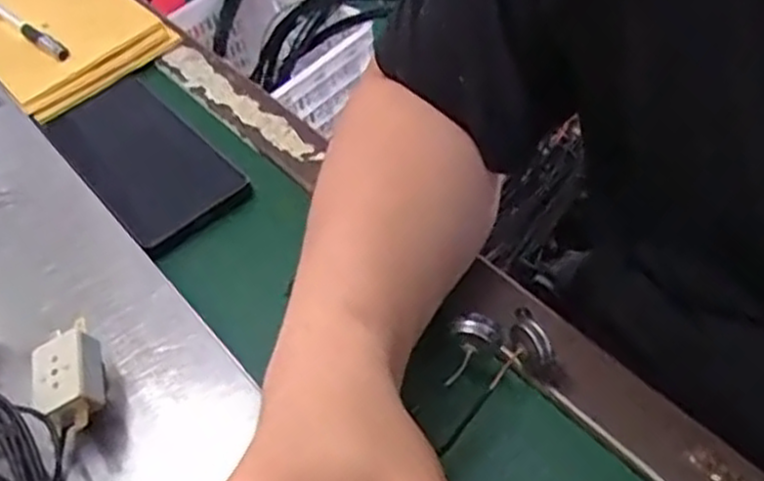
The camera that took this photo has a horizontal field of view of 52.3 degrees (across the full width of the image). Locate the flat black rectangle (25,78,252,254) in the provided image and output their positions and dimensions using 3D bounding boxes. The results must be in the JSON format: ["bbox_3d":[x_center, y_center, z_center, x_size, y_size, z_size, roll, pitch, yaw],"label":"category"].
[{"bbox_3d":[-0.163,-0.058,0.518,0.080,0.016,0.180,-33,48,-20],"label":"flat black rectangle"}]

